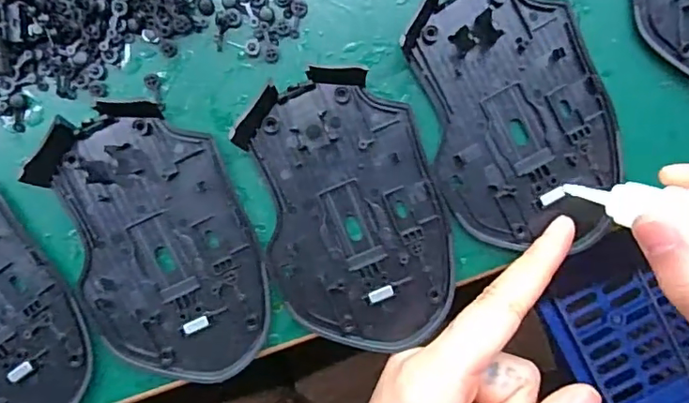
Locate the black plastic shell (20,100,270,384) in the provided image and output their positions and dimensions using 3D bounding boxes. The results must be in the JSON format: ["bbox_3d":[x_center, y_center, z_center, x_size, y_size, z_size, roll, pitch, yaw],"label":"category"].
[{"bbox_3d":[-0.074,0.020,0.215,0.071,0.010,0.115,-19,96,0],"label":"black plastic shell"}]

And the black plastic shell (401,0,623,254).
[{"bbox_3d":[0.070,-0.035,0.215,0.071,0.008,0.110,-20,96,0],"label":"black plastic shell"}]

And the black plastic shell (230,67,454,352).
[{"bbox_3d":[0.003,0.007,0.216,0.071,0.010,0.112,-13,96,-1],"label":"black plastic shell"}]

